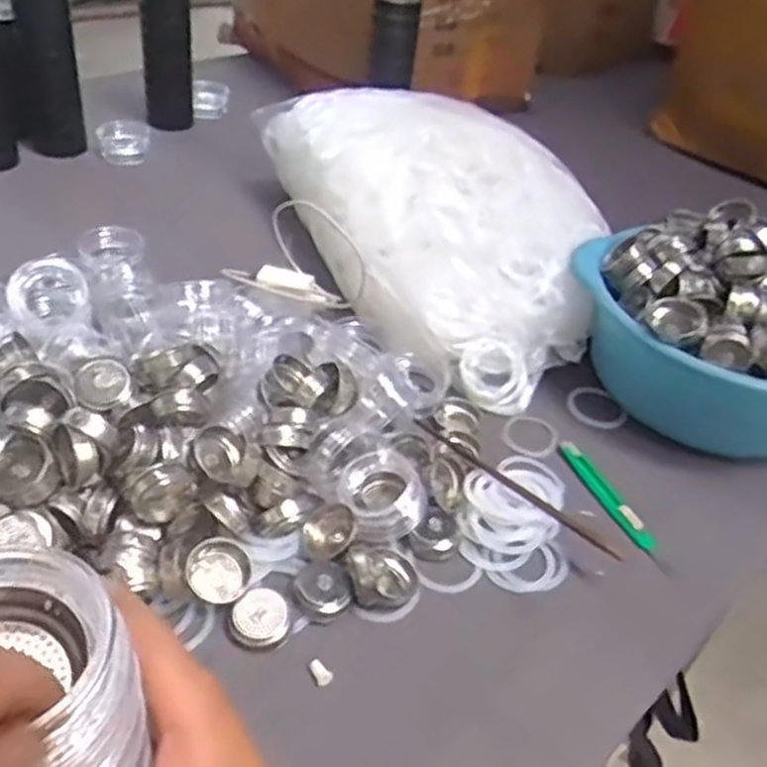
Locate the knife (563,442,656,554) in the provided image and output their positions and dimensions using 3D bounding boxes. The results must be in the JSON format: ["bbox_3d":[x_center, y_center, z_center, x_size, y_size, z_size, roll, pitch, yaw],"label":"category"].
[{"bbox_3d":[0.192,0.091,0.670,0.018,0.008,0.125,-11,43,-21],"label":"knife"}]

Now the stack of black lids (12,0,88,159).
[{"bbox_3d":[-0.428,-0.443,0.971,0.073,0.321,0.062,-15,44,-25],"label":"stack of black lids"}]

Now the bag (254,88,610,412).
[{"bbox_3d":[0.046,-0.196,0.858,0.250,0.156,0.471,-17,45,-27],"label":"bag"}]

